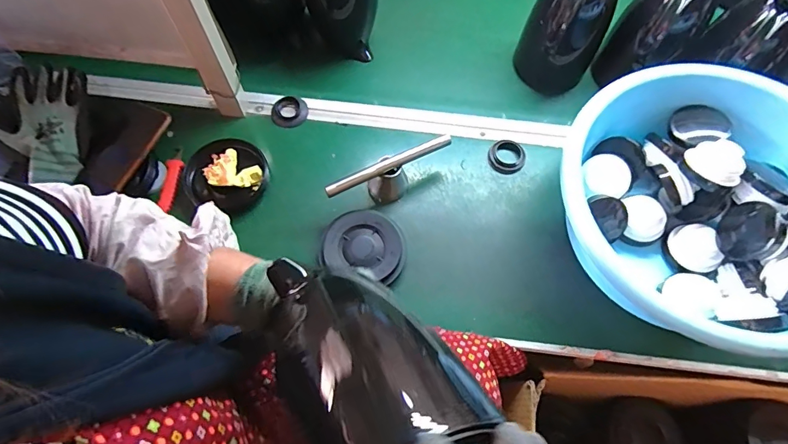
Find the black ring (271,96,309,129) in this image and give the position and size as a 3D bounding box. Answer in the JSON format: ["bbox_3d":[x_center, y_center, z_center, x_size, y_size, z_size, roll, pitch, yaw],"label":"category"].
[{"bbox_3d":[-0.166,-0.174,0.683,0.057,0.020,0.047,-2,105,-8],"label":"black ring"}]

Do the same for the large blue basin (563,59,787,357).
[{"bbox_3d":[0.398,-0.019,0.570,0.329,0.152,0.370,-36,71,-17],"label":"large blue basin"}]

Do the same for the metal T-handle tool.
[{"bbox_3d":[-0.004,-0.065,0.622,0.192,0.064,0.041,-27,69,-13],"label":"metal T-handle tool"}]

